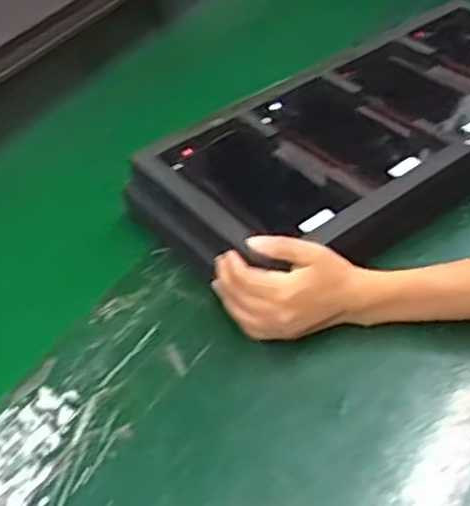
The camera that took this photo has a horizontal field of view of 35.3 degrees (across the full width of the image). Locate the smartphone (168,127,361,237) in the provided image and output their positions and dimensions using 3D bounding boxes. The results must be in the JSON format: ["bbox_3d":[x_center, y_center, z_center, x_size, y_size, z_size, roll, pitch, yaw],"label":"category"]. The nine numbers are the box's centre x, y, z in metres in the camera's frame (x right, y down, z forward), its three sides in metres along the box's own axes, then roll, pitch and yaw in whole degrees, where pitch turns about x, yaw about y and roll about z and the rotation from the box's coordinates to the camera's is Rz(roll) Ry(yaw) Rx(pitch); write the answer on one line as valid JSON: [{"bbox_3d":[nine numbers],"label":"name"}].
[{"bbox_3d":[0.023,-0.072,0.690,0.089,0.015,0.162,-29,45,-22],"label":"smartphone"}]

